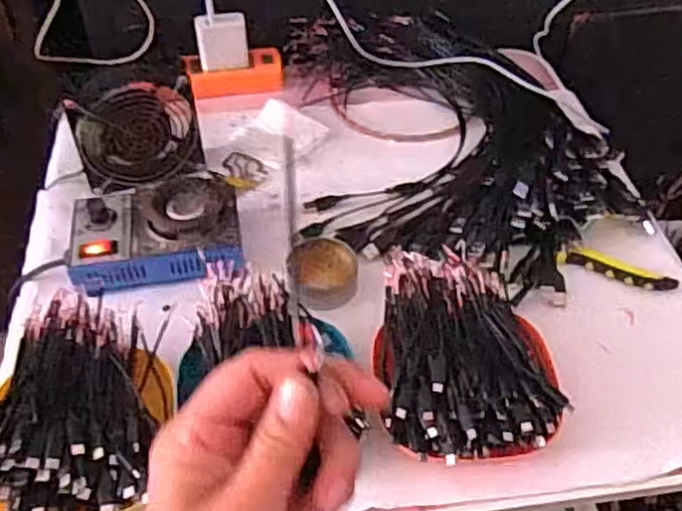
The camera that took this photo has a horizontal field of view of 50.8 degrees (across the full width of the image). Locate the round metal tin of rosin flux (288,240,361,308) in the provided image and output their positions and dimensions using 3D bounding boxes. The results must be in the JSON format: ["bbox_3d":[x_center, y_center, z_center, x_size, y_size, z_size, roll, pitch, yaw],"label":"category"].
[{"bbox_3d":[-0.014,0.015,0.643,0.060,0.015,0.074,-10,49,-8],"label":"round metal tin of rosin flux"}]

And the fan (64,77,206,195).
[{"bbox_3d":[-0.201,-0.120,0.715,0.118,0.102,0.035,-22,52,-18],"label":"fan"}]

